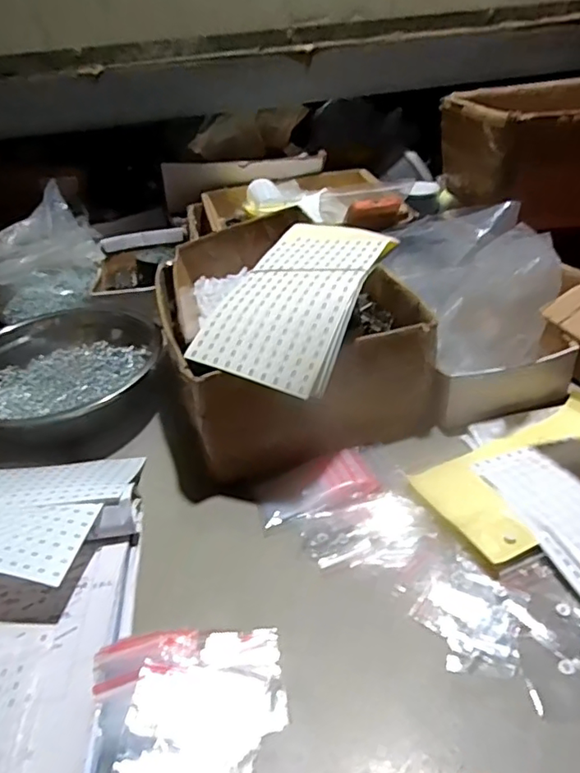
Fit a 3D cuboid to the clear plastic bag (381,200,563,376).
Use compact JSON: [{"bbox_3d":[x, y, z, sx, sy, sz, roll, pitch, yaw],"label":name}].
[{"bbox_3d":[0.203,-0.120,0.654,0.116,0.139,0.217,-9,35,-4],"label":"clear plastic bag"}]

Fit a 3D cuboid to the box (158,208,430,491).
[{"bbox_3d":[0.002,-0.063,0.662,0.270,0.143,0.310,-10,35,-6],"label":"box"}]

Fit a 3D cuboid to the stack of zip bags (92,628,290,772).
[{"bbox_3d":[-0.070,0.217,0.393,0.129,0.014,0.108,-8,35,-3],"label":"stack of zip bags"}]

